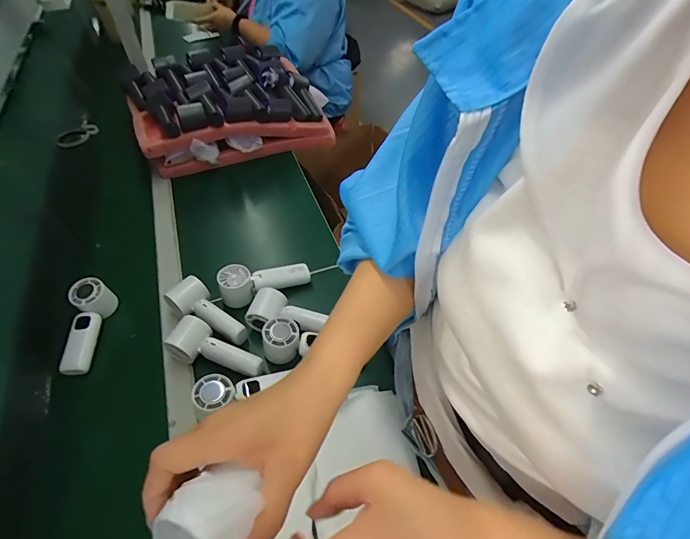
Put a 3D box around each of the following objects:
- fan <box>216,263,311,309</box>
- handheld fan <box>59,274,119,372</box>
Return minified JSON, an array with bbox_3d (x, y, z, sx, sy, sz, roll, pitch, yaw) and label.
[{"bbox_3d":[-0.139,0.015,0.699,0.153,0.061,0.041,-17,51,-13],"label":"fan"},{"bbox_3d":[-0.417,0.093,0.651,0.044,0.060,0.151,-3,65,-1],"label":"handheld fan"}]

